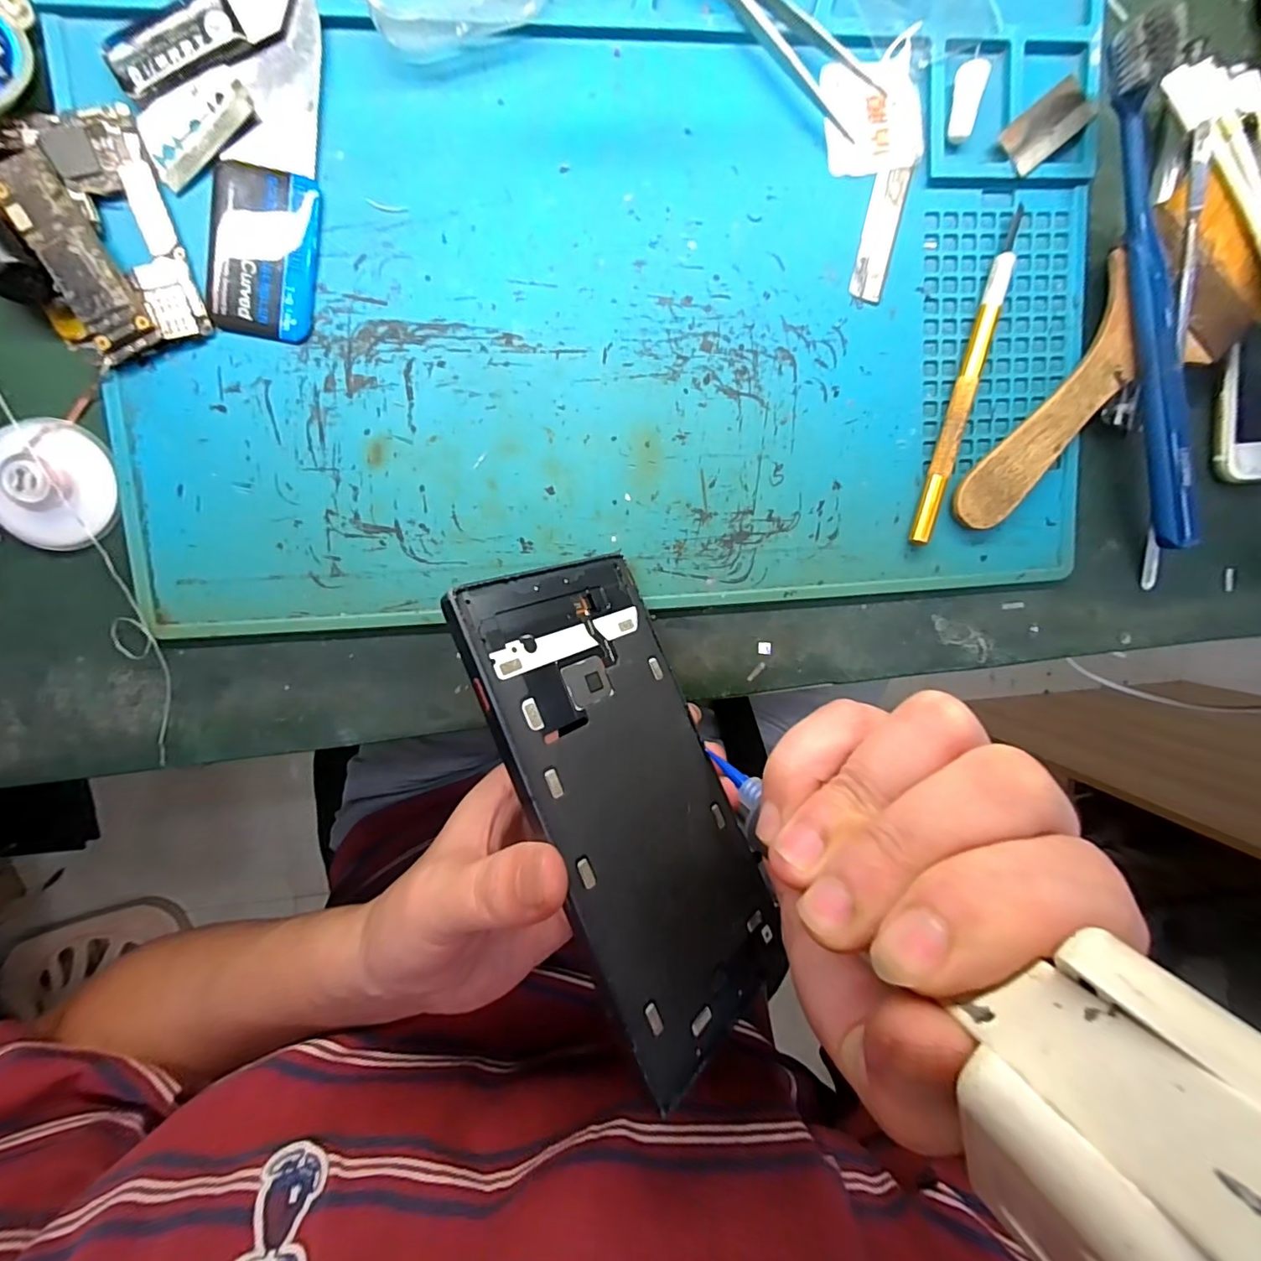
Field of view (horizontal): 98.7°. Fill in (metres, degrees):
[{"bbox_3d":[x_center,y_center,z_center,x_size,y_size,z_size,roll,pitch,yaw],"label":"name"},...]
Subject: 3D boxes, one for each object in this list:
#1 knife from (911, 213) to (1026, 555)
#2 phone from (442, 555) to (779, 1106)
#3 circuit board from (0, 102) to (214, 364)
[{"bbox_3d":[0.137,-0.101,0.221,0.007,0.008,0.132,13,97,-7],"label":"knife"},{"bbox_3d":[0.002,0.055,0.183,0.079,0.004,0.163,-19,85,-44],"label":"phone"},{"bbox_3d":[-0.179,-0.133,0.183,0.042,0.008,0.073,-17,99,-3],"label":"circuit board"}]

